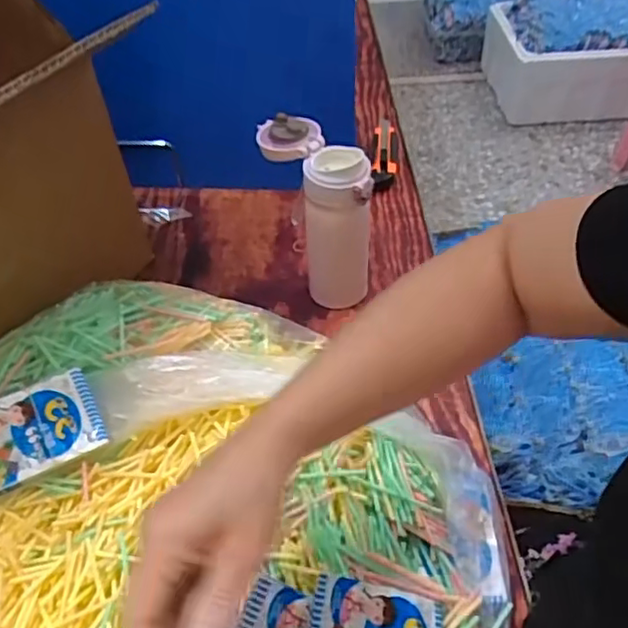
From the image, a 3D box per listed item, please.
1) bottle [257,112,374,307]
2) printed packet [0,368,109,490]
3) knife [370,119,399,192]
[{"bbox_3d":[0.004,-0.105,0.691,0.083,0.188,0.135,-18,50,-12],"label":"bottle"},{"bbox_3d":[-0.231,0.094,0.516,0.106,0.012,0.071,-22,75,-17],"label":"printed packet"},{"bbox_3d":[0.102,-0.230,0.915,0.037,0.019,0.167,3,49,6],"label":"knife"}]

